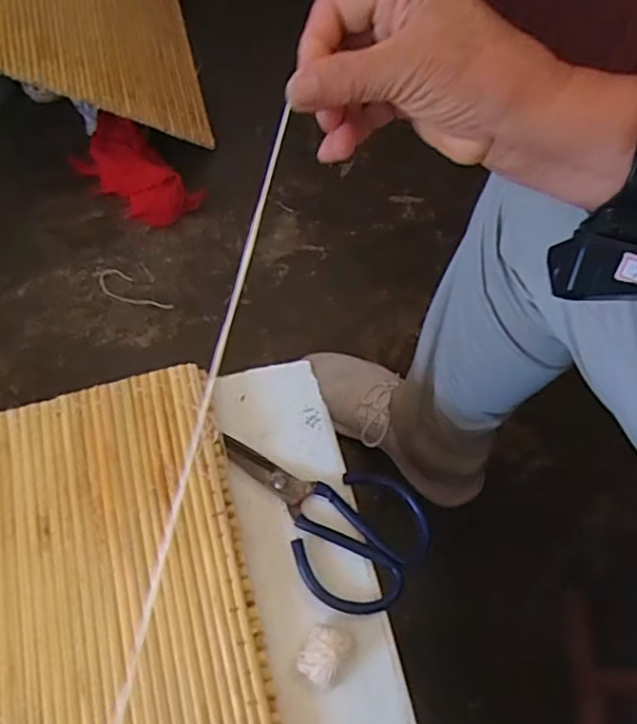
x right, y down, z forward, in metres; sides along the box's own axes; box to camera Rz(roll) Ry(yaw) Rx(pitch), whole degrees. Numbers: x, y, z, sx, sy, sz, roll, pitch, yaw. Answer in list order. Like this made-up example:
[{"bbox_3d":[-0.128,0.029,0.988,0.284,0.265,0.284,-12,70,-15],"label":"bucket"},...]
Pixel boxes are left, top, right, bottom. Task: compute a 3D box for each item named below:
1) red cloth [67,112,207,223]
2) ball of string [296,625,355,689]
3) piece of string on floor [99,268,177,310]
[{"bbox_3d":[-0.280,-0.292,0.928,0.217,0.043,0.107,41,69,17],"label":"red cloth"},{"bbox_3d":[0.004,0.207,0.432,0.028,0.019,0.038,30,66,12],"label":"ball of string"},{"bbox_3d":[-0.259,-0.097,0.859,0.117,0.006,0.041,27,72,8],"label":"piece of string on floor"}]

